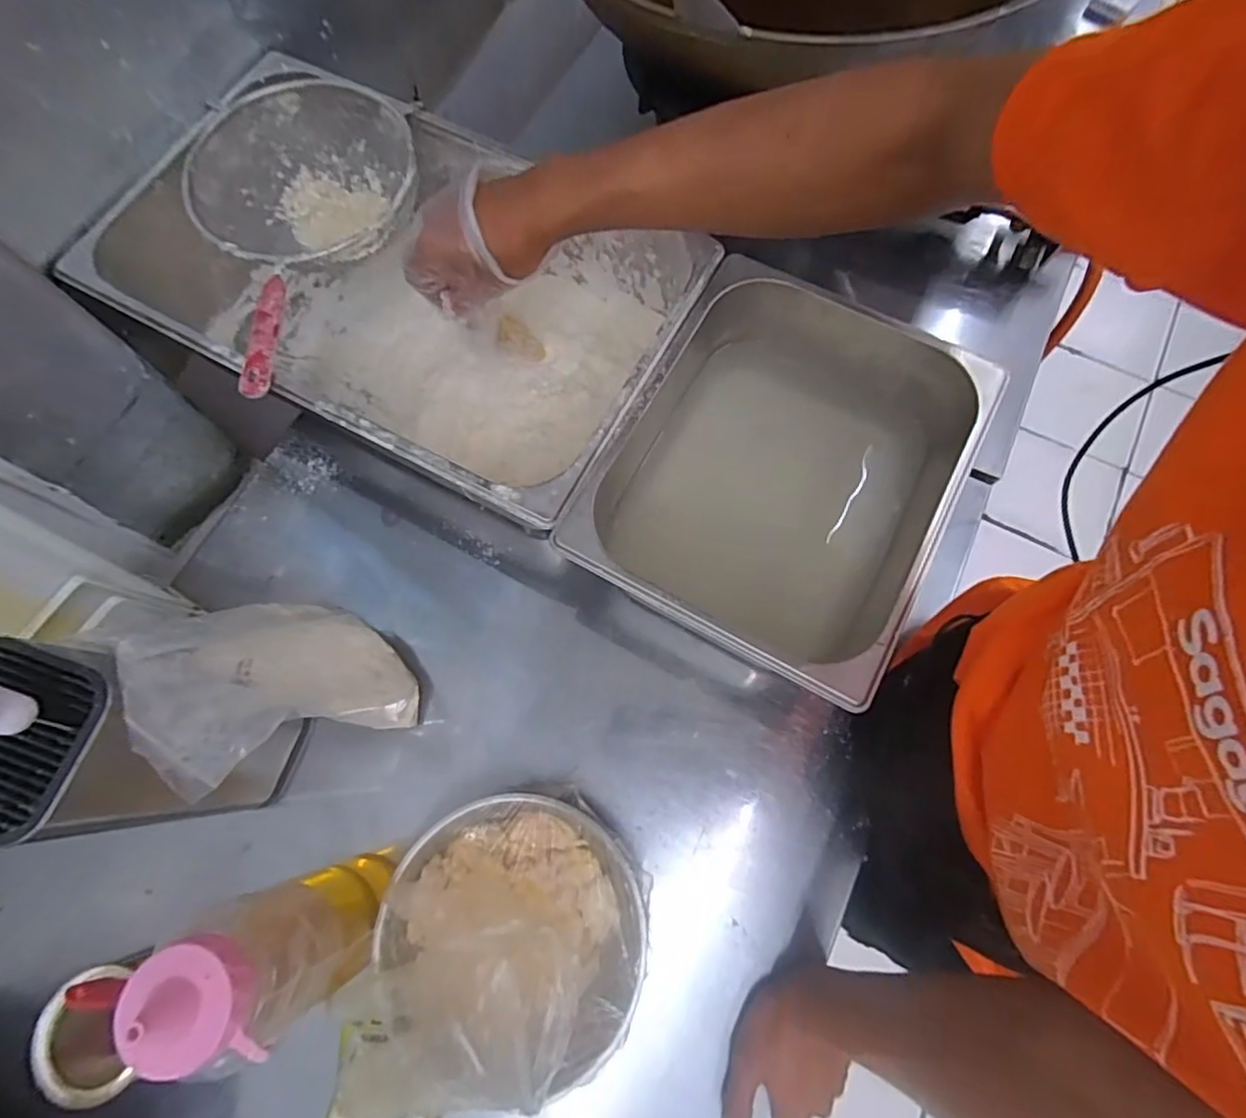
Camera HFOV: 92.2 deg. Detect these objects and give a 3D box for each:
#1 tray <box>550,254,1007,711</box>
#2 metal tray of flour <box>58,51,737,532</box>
[{"bbox_3d":[0.131,-0.063,0.571,0.263,0.192,0.331,27,74,9],"label":"tray"},{"bbox_3d":[-0.207,-0.253,0.606,0.514,0.157,0.318,28,74,9],"label":"metal tray of flour"}]

